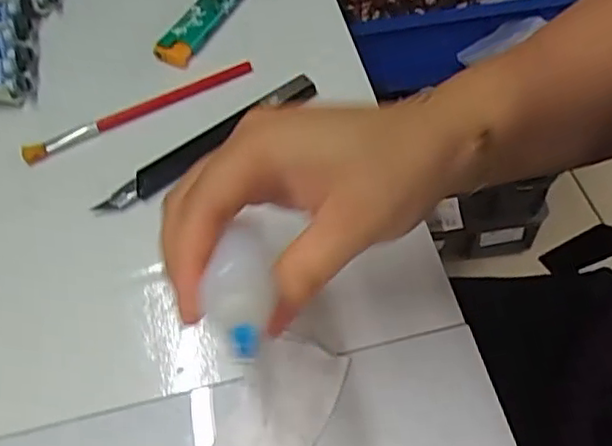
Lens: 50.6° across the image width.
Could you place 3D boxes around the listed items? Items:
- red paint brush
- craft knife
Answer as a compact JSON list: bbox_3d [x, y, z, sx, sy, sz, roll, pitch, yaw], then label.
[{"bbox_3d":[-0.100,-0.070,0.391,0.145,0.005,0.011,-26,59,-11],"label":"red paint brush"},{"bbox_3d":[-0.056,-0.048,0.374,0.145,0.009,0.015,-35,62,-16],"label":"craft knife"}]

